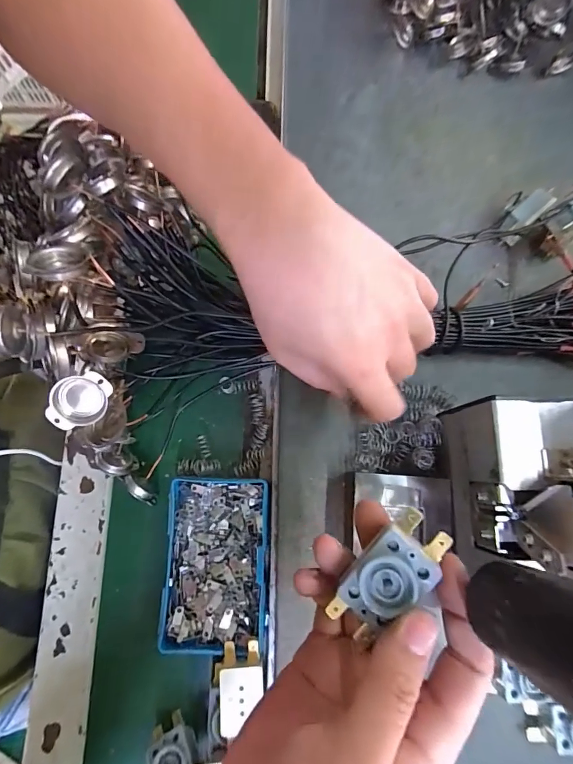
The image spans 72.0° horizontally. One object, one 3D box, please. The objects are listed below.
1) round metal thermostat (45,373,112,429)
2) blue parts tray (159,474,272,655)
[{"bbox_3d":[-0.114,0.010,0.218,0.033,0.010,0.029,-7,108,-13],"label":"round metal thermostat"},{"bbox_3d":[-0.050,0.129,0.286,0.070,0.023,0.112,2,78,-1],"label":"blue parts tray"}]

